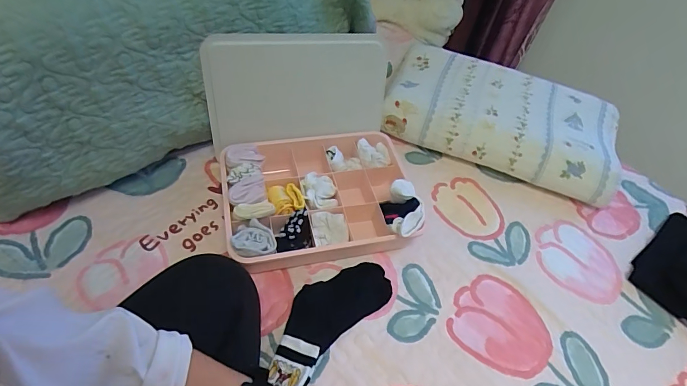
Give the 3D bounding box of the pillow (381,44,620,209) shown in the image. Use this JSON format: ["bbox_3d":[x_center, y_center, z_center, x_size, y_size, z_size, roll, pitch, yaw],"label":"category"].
[{"bbox_3d":[0.323,-0.155,0.813,0.461,0.111,0.273,20,50,8],"label":"pillow"}]

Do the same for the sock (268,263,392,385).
[{"bbox_3d":[-0.023,0.171,0.537,0.091,0.026,0.207,36,54,24],"label":"sock"}]

